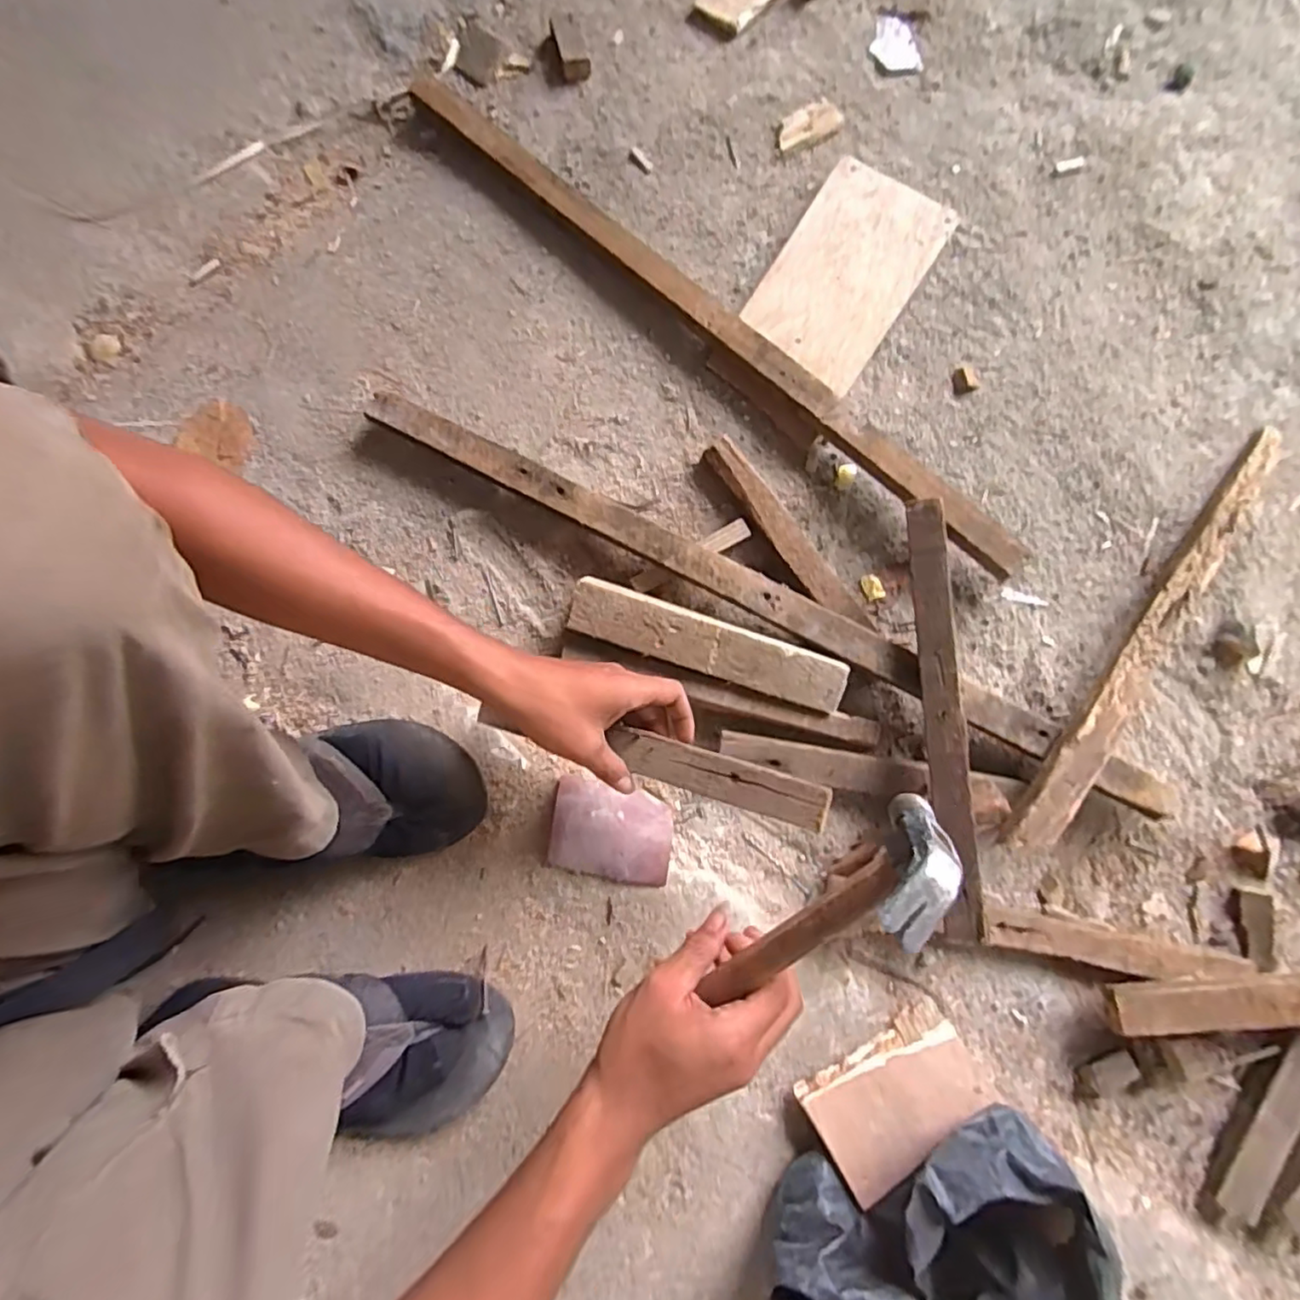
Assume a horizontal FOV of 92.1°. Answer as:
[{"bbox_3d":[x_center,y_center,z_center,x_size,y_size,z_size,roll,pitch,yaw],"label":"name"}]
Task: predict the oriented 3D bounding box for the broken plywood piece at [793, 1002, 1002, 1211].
[{"bbox_3d":[0.188,0.338,0.475,0.132,0.008,0.080,-26,65,-13],"label":"broken plywood piece"}]

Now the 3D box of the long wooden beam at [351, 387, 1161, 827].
[{"bbox_3d":[0.082,-0.047,0.547,0.732,0.035,0.033,27,80,6],"label":"long wooden beam"}]

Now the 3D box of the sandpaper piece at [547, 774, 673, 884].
[{"bbox_3d":[-0.032,0.153,0.523,0.100,0.015,0.075,11,79,3],"label":"sandpaper piece"}]

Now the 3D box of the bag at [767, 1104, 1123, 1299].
[{"bbox_3d":[0.189,0.402,0.418,0.205,0.114,0.111,-20,79,-3],"label":"bag"}]

